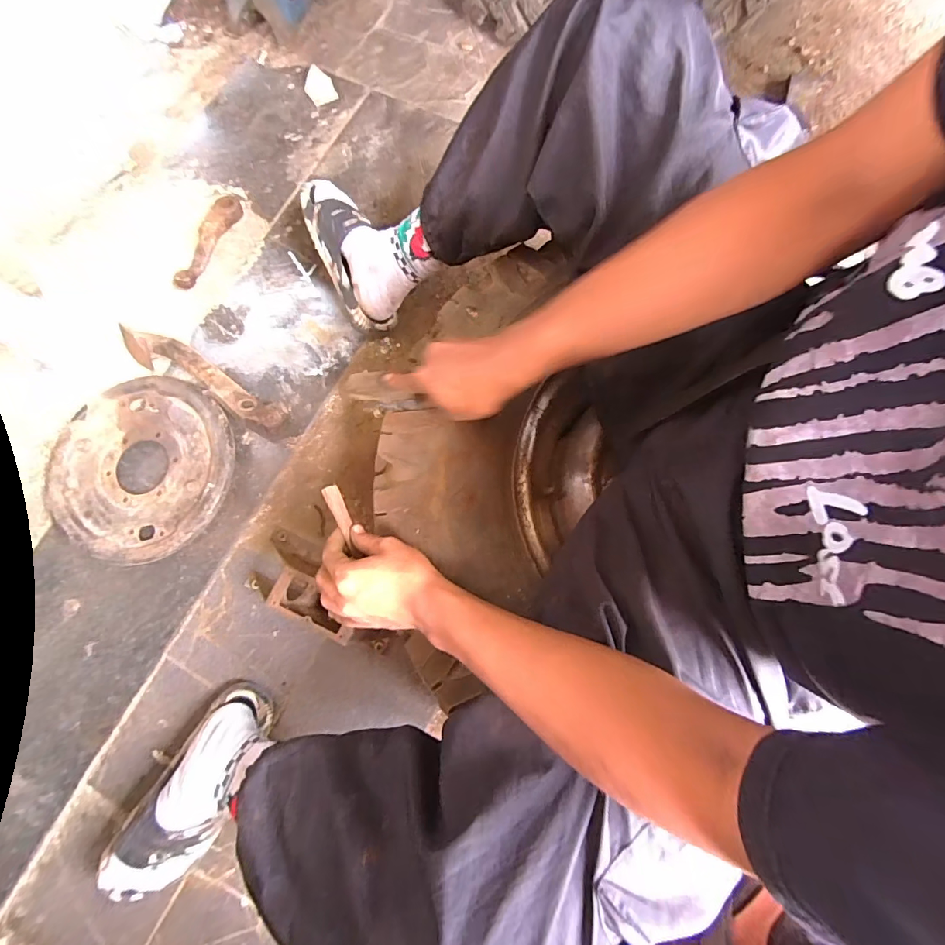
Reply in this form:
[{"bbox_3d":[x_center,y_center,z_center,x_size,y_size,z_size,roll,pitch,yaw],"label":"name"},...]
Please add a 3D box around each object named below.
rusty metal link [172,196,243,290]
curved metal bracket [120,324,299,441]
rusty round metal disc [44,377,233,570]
[{"bbox_3d":[-0.480,-0.420,0.791,0.050,0.032,0.206,22,79,8],"label":"rusty metal link"},{"bbox_3d":[-0.440,-0.154,0.731,0.330,0.050,0.065,30,77,4],"label":"curved metal bracket"},{"bbox_3d":[-0.527,-0.006,0.710,0.284,0.033,0.287,-1,76,3],"label":"rusty round metal disc"}]

